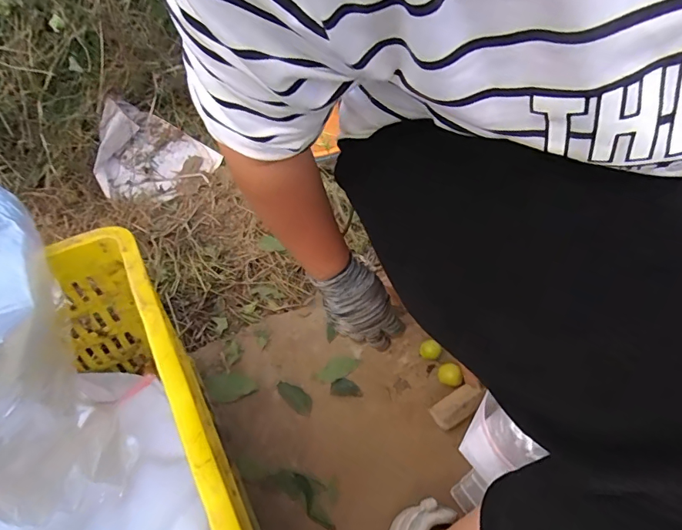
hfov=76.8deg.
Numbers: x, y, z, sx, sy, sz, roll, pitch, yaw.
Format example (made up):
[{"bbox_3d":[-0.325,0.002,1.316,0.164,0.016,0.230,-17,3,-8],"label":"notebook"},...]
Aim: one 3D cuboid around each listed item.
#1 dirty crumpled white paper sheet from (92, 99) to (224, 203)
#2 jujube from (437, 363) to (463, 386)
[{"bbox_3d":[-0.410,-0.241,0.912,0.227,0.113,0.204,27,54,20],"label":"dirty crumpled white paper sheet"},{"bbox_3d":[0.160,0.166,0.638,0.035,0.034,0.026,20,52,14],"label":"jujube"}]

